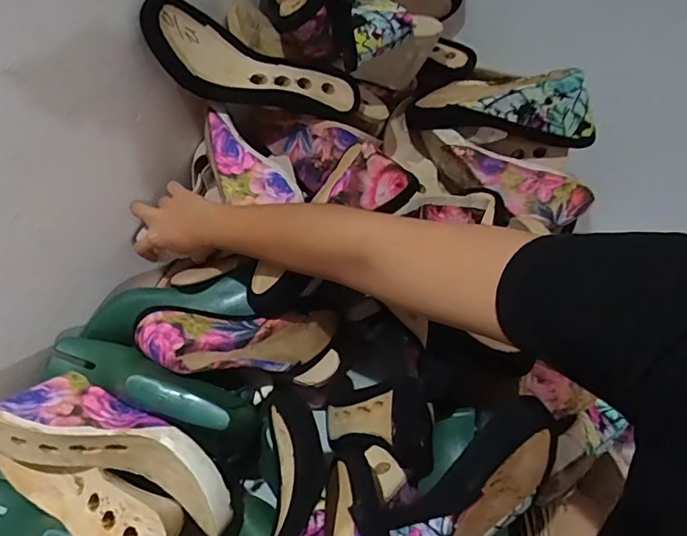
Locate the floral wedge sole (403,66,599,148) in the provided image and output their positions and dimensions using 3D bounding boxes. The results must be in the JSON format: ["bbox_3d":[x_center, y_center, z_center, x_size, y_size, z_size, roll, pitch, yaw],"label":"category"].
[{"bbox_3d":[0.204,-0.210,0.632,0.234,0.080,0.072,7,44,5],"label":"floral wedge sole"}]

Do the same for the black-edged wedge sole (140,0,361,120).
[{"bbox_3d":[-0.103,-0.231,0.586,0.255,0.083,0.065,16,42,-15],"label":"black-edged wedge sole"}]

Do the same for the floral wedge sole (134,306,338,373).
[{"bbox_3d":[-0.107,0.074,0.543,0.217,0.056,0.084,4,41,-23],"label":"floral wedge sole"}]

